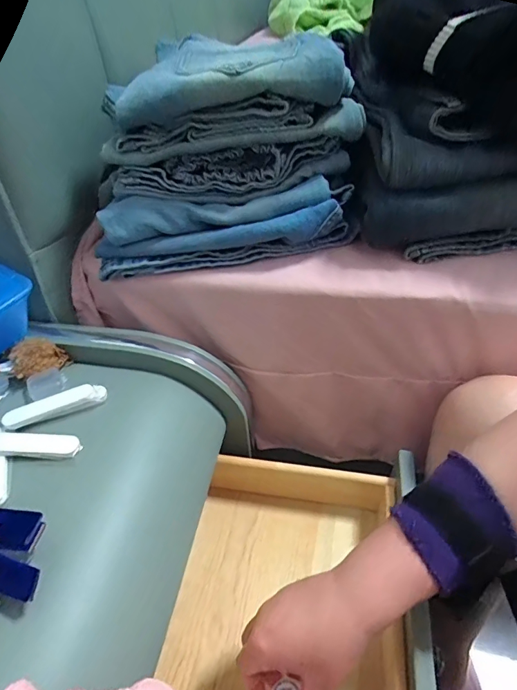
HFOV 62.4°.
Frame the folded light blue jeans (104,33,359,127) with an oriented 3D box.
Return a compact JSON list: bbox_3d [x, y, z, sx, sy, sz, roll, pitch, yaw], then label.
[{"bbox_3d":[-0.052,-0.304,0.462,0.221,0.054,0.256,-11,42,-8],"label":"folded light blue jeans"}]

